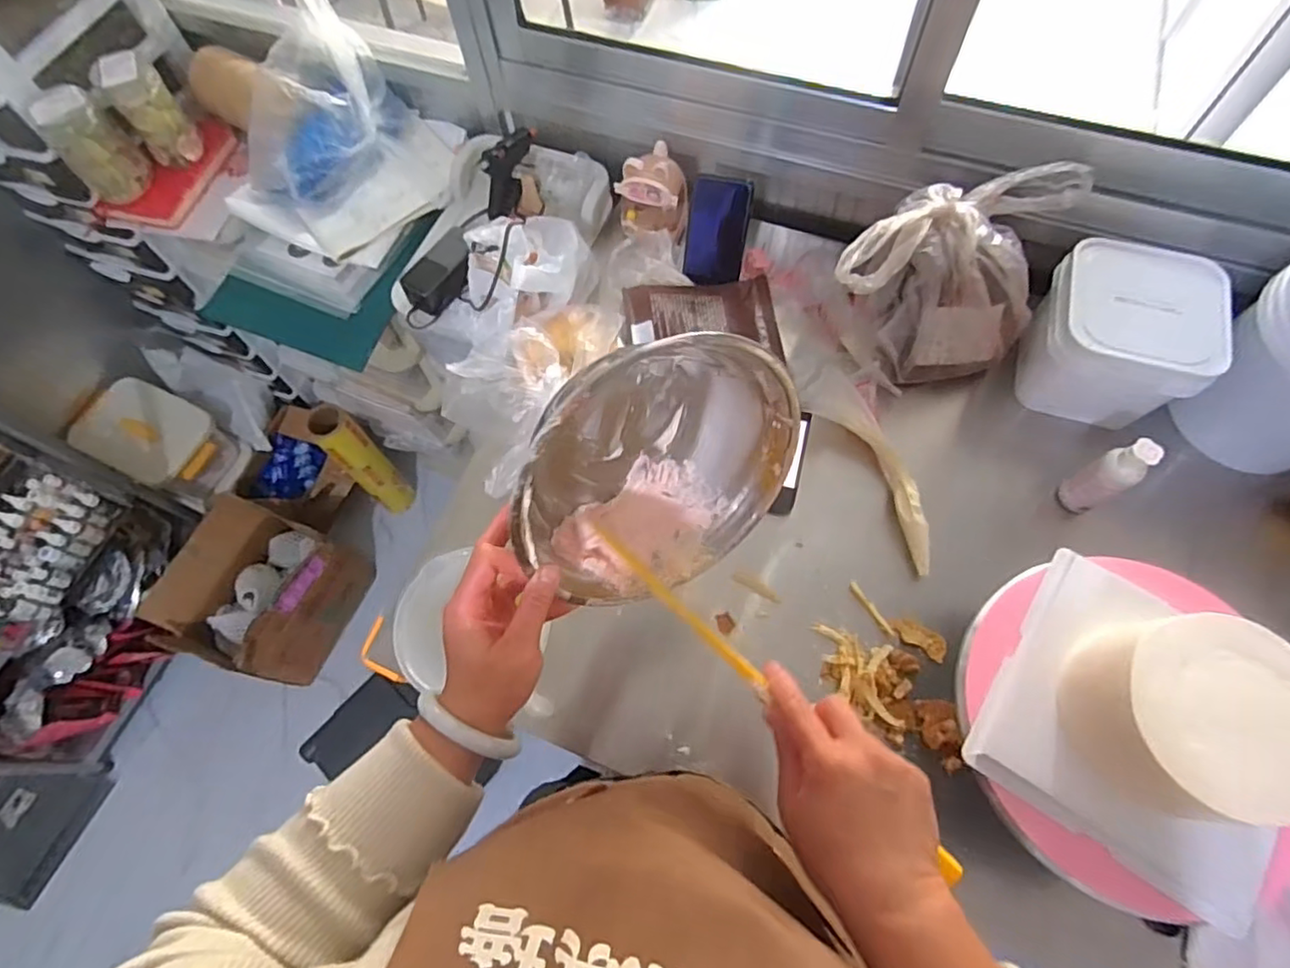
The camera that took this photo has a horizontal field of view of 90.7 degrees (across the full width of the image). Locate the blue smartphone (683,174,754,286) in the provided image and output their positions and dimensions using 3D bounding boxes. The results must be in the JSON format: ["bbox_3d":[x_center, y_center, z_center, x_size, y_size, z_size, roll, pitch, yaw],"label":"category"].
[{"bbox_3d":[0.094,-0.329,0.834,0.076,0.130,0.011,10,30,6],"label":"blue smartphone"}]

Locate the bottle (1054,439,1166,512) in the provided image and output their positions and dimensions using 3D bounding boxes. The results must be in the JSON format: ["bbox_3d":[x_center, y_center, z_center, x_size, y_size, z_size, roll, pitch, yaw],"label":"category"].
[{"bbox_3d":[0.515,-0.007,0.712,0.033,0.136,0.043,-30,68,-10],"label":"bottle"}]

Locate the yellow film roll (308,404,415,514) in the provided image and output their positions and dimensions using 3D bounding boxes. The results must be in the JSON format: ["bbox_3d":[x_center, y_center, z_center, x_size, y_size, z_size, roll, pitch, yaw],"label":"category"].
[{"bbox_3d":[-0.621,-0.037,1.446,0.085,0.402,0.090,-1,66,2],"label":"yellow film roll"}]

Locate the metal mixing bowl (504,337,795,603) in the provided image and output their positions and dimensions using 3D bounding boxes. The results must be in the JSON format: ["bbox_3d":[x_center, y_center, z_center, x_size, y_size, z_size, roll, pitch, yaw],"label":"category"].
[{"bbox_3d":[-0.001,-0.023,0.487,0.220,0.219,0.095,-32,45,-8],"label":"metal mixing bowl"}]

